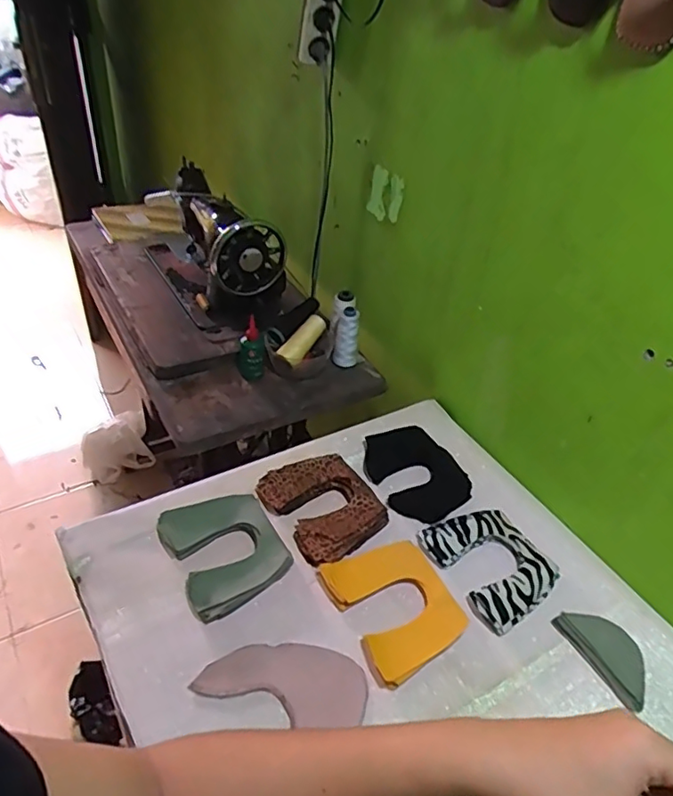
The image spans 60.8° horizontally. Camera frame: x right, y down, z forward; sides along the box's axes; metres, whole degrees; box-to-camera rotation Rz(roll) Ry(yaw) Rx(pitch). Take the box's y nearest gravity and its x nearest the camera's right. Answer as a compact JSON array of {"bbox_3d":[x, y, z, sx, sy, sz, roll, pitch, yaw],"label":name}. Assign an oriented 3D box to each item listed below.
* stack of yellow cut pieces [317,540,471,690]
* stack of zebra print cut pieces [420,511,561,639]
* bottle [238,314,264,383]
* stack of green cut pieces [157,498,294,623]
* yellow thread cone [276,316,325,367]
[{"bbox_3d":[0.069,0.243,0.675,0.127,0.025,0.152,-18,45,-26],"label":"stack of yellow cut pieces"},{"bbox_3d":[0.200,0.208,0.738,0.133,0.029,0.152,-19,46,-27],"label":"stack of zebra print cut pieces"},{"bbox_3d":[-0.146,-0.078,0.983,0.043,0.115,0.032,-2,40,-10],"label":"bottle"},{"bbox_3d":[-0.137,0.188,0.714,0.129,0.025,0.150,-18,45,-27],"label":"stack of green cut pieces"},{"bbox_3d":[-0.058,-0.102,1.014,0.035,0.043,0.119,28,62,24],"label":"yellow thread cone"}]

